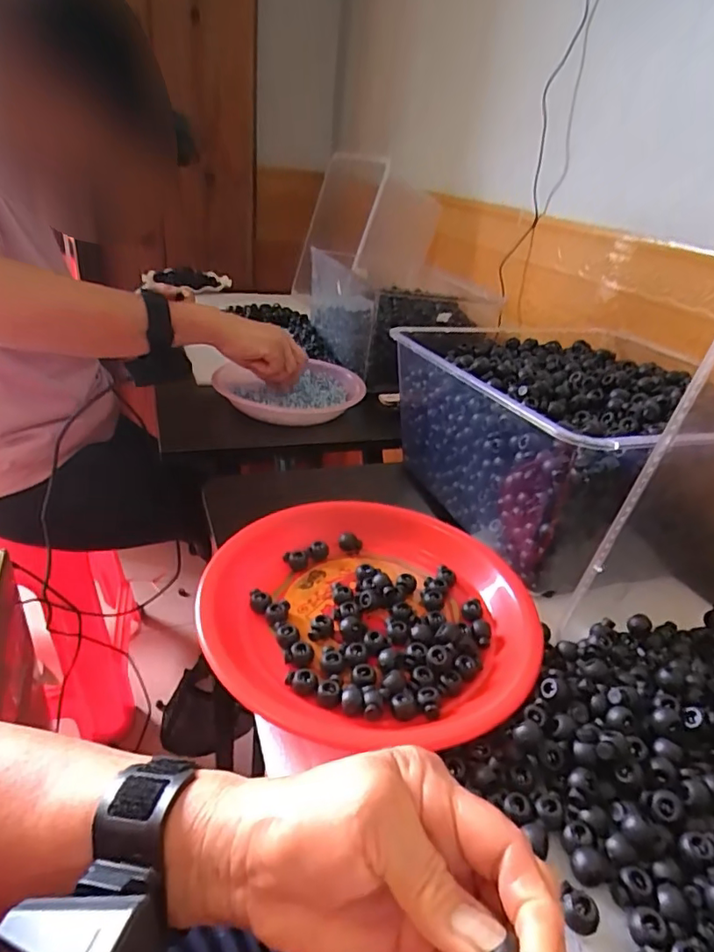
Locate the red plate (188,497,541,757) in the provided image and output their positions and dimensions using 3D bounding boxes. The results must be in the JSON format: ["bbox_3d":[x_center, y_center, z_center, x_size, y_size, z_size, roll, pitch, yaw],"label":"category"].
[{"bbox_3d":[0.014,0.091,0.393,0.236,0.029,0.220,5,30,-3],"label":"red plate"}]

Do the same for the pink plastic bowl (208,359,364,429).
[{"bbox_3d":[-0.082,-0.104,0.712,0.182,0.038,0.160,-11,35,-29],"label":"pink plastic bowl"}]

